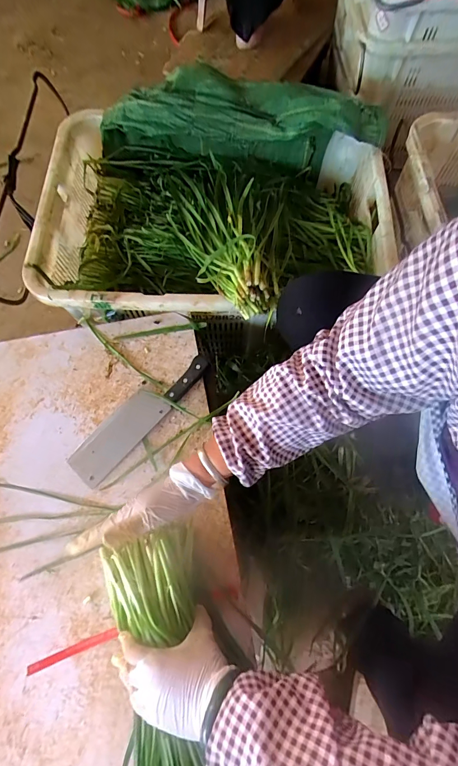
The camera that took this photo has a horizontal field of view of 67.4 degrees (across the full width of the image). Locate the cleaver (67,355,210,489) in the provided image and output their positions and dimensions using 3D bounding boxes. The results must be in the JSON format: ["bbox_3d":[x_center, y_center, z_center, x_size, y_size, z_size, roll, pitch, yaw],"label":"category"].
[{"bbox_3d":[-0.141,0.047,0.555,0.062,0.016,0.266,41,77,13],"label":"cleaver"}]

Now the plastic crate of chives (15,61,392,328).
[{"bbox_3d":[-0.021,-0.329,0.665,0.637,0.173,0.447,3,71,2],"label":"plastic crate of chives"}]

